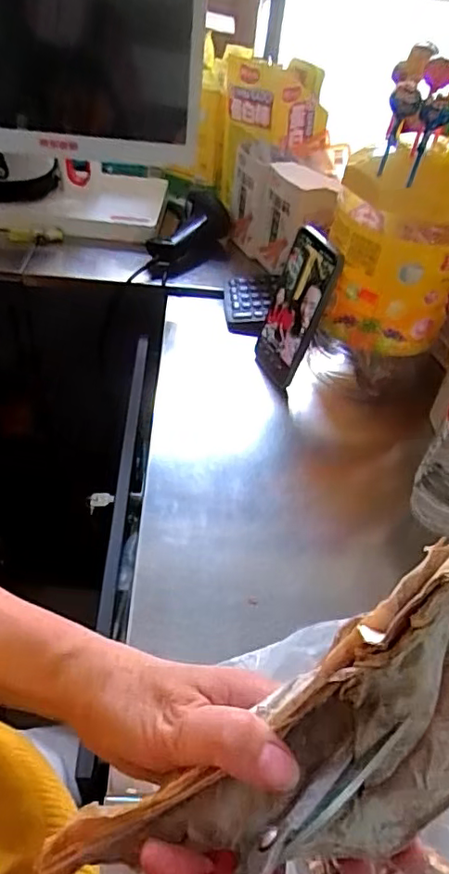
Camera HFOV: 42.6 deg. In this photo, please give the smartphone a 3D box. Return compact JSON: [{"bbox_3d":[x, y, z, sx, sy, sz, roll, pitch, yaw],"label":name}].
[{"bbox_3d":[0.074,-0.132,0.610,0.014,0.164,0.078,-9,46,-31],"label":"smartphone"}]

